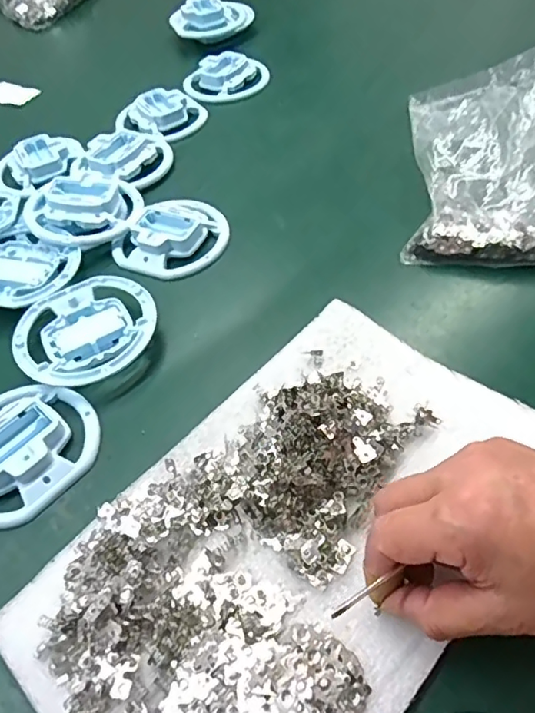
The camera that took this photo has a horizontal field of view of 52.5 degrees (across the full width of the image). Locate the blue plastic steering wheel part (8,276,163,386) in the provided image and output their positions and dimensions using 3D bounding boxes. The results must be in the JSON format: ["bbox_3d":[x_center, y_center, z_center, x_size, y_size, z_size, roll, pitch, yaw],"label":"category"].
[{"bbox_3d":[-0.136,-0.017,0.415,0.103,0.021,0.098,-36,57,-22],"label":"blue plastic steering wheel part"}]

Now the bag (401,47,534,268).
[{"bbox_3d":[0.184,-0.174,0.469,0.121,0.081,0.201,3,51,7],"label":"bag"}]

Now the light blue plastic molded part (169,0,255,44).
[{"bbox_3d":[-0.074,-0.454,0.731,0.113,0.040,0.064,-7,51,-1],"label":"light blue plastic molded part"}]

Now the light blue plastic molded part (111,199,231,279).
[{"bbox_3d":[-0.081,-0.110,0.481,0.088,0.019,0.096,-2,51,3],"label":"light blue plastic molded part"}]

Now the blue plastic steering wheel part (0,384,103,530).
[{"bbox_3d":[-0.168,0.058,0.362,0.099,0.021,0.101,34,63,27],"label":"blue plastic steering wheel part"}]

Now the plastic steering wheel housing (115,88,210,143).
[{"bbox_3d":[-0.116,-0.276,0.615,0.086,0.017,0.085,28,58,25],"label":"plastic steering wheel housing"}]

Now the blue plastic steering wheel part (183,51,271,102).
[{"bbox_3d":[-0.049,-0.341,0.657,0.102,0.018,0.078,-7,51,-1],"label":"blue plastic steering wheel part"}]

